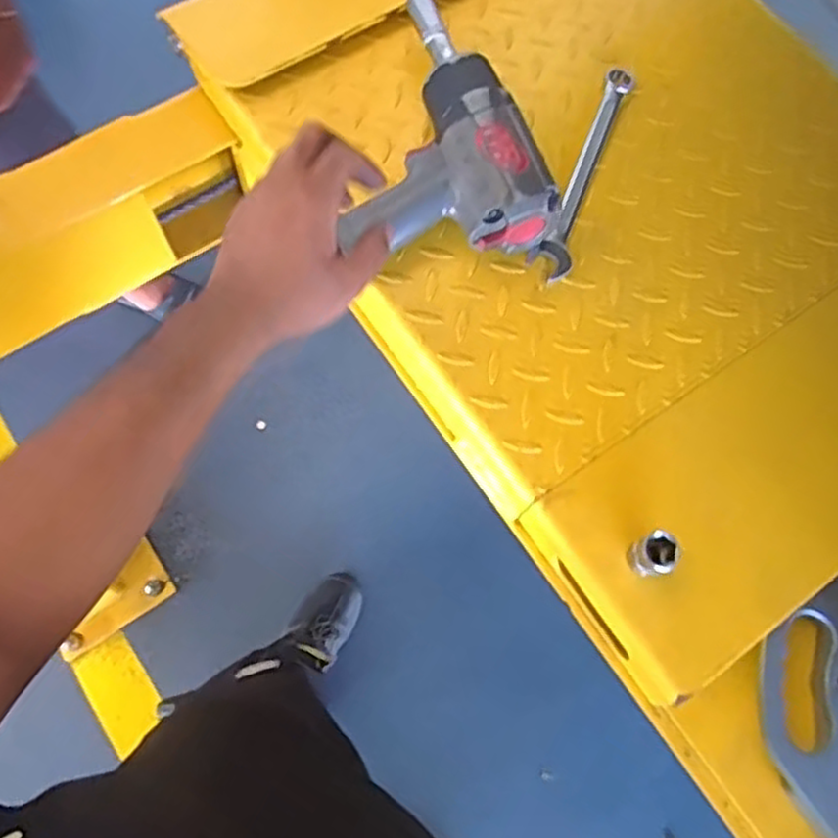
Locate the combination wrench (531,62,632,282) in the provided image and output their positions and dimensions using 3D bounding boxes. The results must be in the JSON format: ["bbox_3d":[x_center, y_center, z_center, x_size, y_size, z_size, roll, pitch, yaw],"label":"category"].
[{"bbox_3d":[0.145,-0.217,0.635,0.032,0.018,0.225,21,72,5],"label":"combination wrench"}]

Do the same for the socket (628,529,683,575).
[{"bbox_3d":[0.164,0.094,0.513,0.025,0.040,0.026,1,72,-2],"label":"socket"}]

